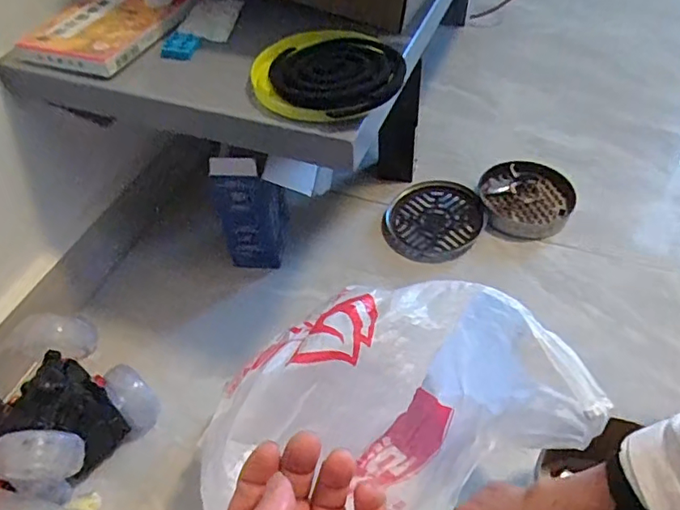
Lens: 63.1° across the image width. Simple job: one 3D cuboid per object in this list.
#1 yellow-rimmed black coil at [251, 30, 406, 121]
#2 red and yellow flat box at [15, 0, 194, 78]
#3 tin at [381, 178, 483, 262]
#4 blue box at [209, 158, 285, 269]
[{"bbox_3d":[-0.015,-0.175,0.518,0.128,0.030,0.131,-2,49,2],"label":"yellow-rimmed black coil"},{"bbox_3d":[-0.254,-0.256,0.602,0.137,0.021,0.160,17,53,16],"label":"red and yellow flat box"},{"bbox_3d":[0.137,-0.053,0.824,0.137,0.037,0.131,-1,50,2],"label":"tin"},{"bbox_3d":[-0.113,-0.049,0.707,0.084,0.175,0.023,1,50,3],"label":"blue box"}]

